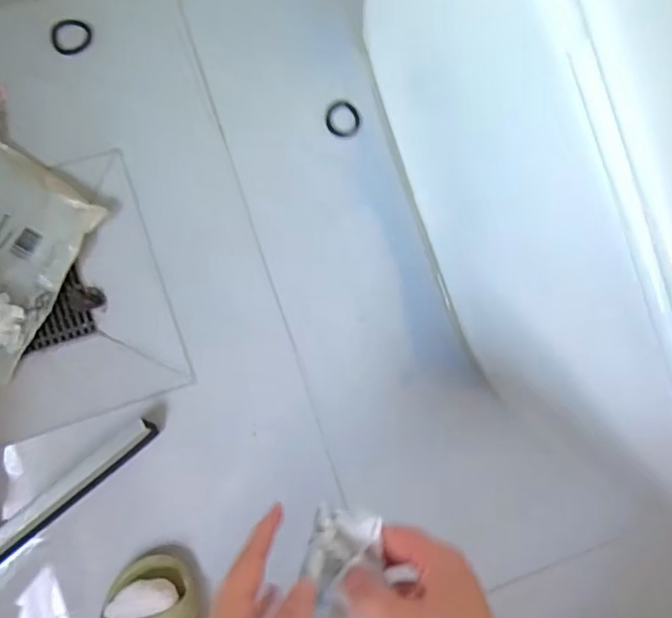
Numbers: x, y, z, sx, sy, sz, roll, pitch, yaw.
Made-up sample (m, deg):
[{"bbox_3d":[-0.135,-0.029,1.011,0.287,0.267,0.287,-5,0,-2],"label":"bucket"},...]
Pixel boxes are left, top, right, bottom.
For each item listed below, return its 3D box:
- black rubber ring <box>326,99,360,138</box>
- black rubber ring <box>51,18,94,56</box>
[{"bbox_3d":[0.008,-0.217,0.660,0.038,0.004,0.042,0,91,-8],"label":"black rubber ring"},{"bbox_3d":[-0.282,-0.292,0.620,0.044,0.008,0.033,-38,95,-6],"label":"black rubber ring"}]

